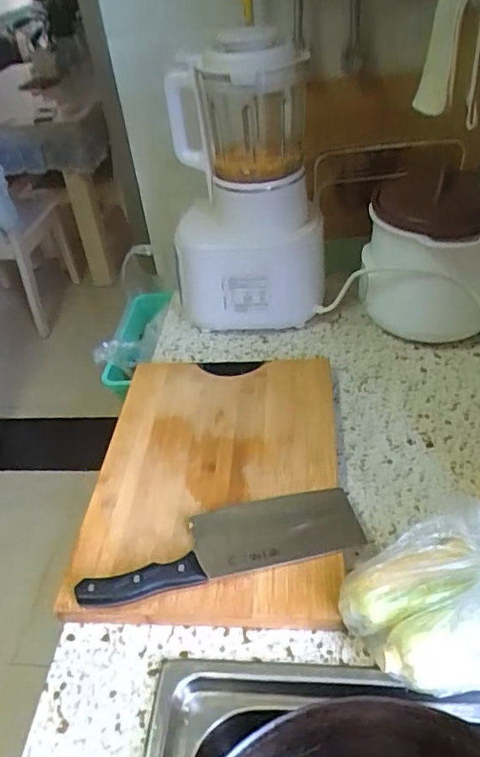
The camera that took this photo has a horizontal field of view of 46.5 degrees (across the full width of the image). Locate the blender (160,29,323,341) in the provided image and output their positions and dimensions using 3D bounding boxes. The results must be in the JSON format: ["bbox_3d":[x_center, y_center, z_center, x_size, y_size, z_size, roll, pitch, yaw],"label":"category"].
[{"bbox_3d":[0.007,-0.267,0.852,0.226,0.405,0.153,-5,40,3],"label":"blender"}]

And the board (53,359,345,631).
[{"bbox_3d":[-0.028,0.109,0.692,0.286,0.038,0.391,-2,40,7],"label":"board"}]

